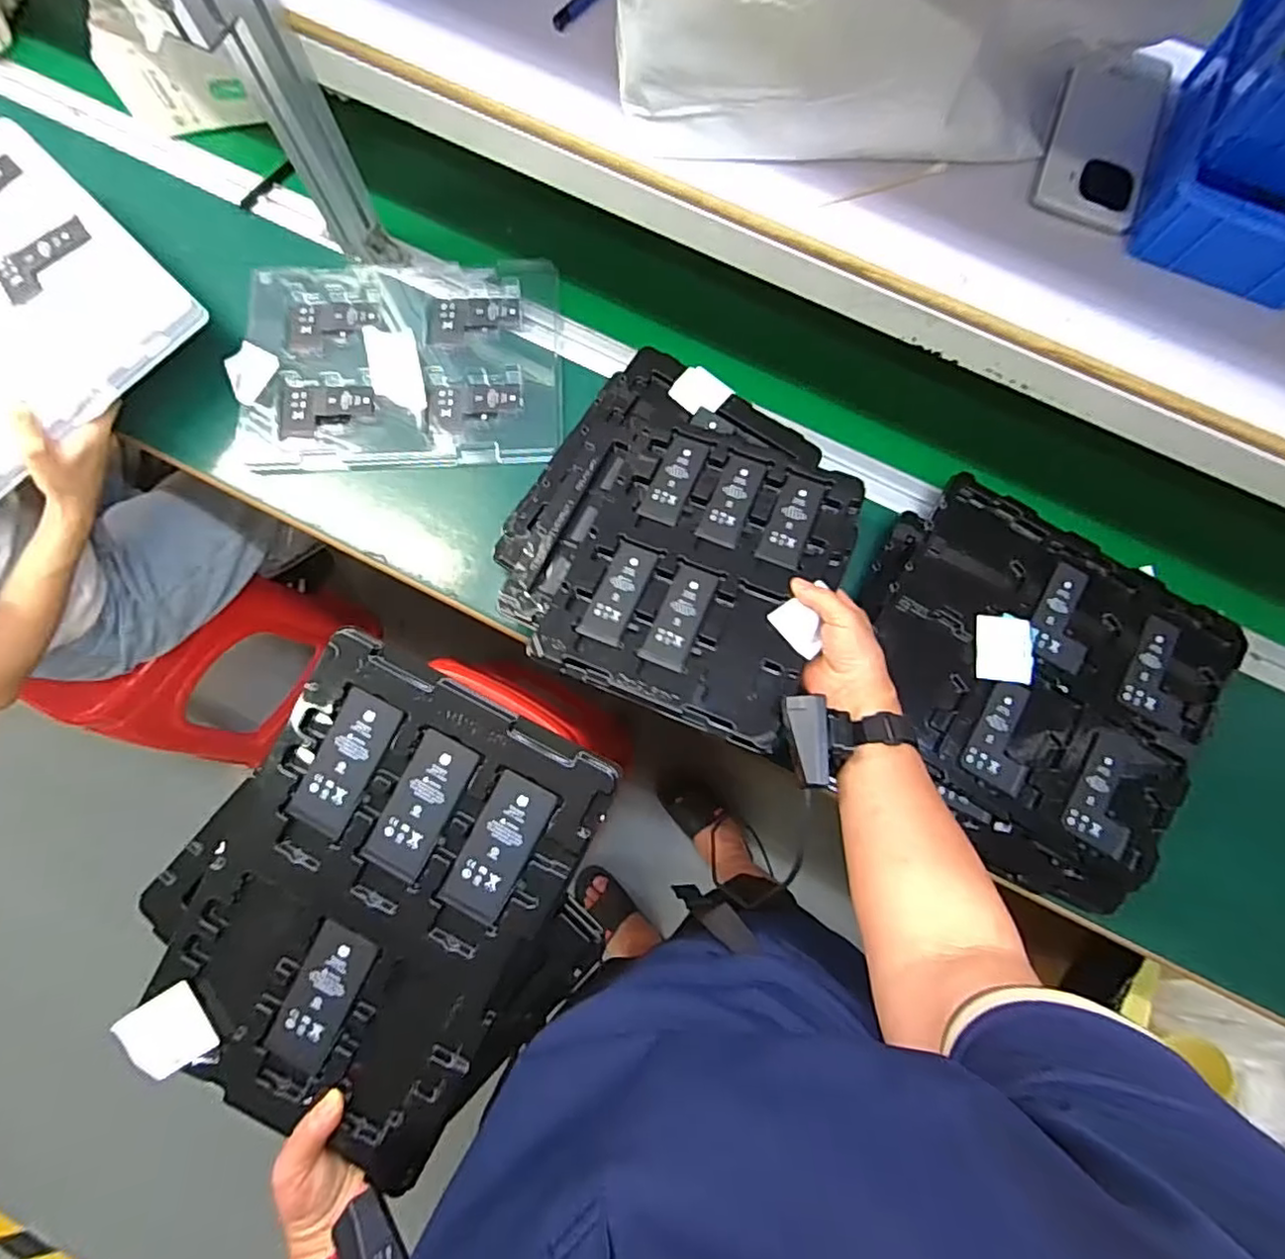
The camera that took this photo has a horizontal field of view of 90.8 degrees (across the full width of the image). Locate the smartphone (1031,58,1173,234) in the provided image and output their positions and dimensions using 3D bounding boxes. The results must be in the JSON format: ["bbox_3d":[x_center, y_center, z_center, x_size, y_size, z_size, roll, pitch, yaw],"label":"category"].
[{"bbox_3d":[0.348,-0.373,0.478,0.076,0.017,0.152,21,80,3],"label":"smartphone"}]

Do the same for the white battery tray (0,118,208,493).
[{"bbox_3d":[-0.633,-0.321,0.619,0.278,0.029,0.322,-44,86,-8],"label":"white battery tray"}]

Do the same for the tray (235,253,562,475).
[{"bbox_3d":[-0.256,-0.289,0.684,0.330,0.025,0.239,-1,77,-2],"label":"tray"}]

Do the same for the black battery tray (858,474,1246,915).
[{"bbox_3d":[0.367,0.044,0.617,0.340,0.037,0.307,36,78,7],"label":"black battery tray"}]

